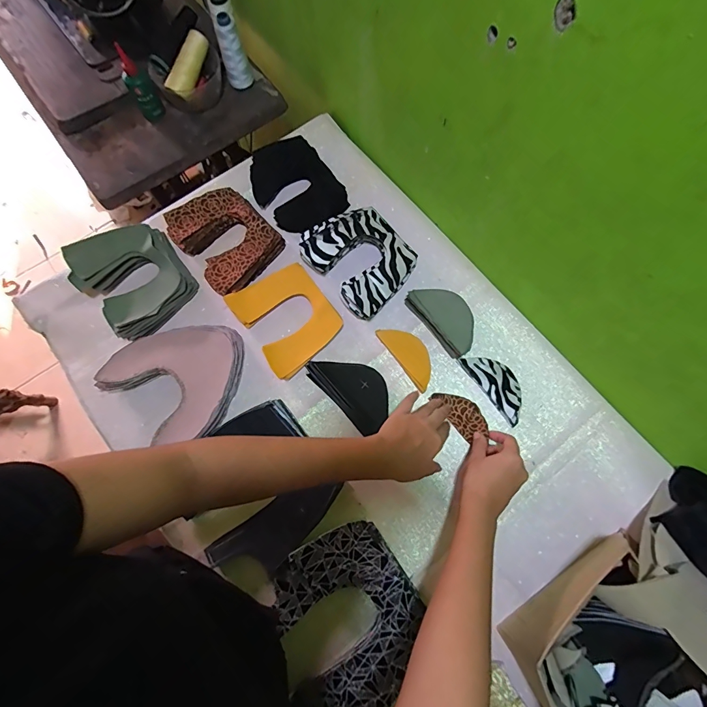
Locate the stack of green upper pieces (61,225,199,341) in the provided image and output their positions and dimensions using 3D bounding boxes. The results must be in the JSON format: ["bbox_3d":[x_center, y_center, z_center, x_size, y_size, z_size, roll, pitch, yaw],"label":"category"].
[{"bbox_3d":[-0.330,-0.109,0.583,0.138,0.070,0.161,-36,77,-10],"label":"stack of green upper pieces"}]

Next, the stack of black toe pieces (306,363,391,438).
[{"bbox_3d":[-0.004,0.044,0.547,0.072,0.031,0.121,-41,78,-11],"label":"stack of black toe pieces"}]

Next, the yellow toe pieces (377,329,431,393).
[{"bbox_3d":[0.082,-0.001,0.560,0.042,0.014,0.107,-34,77,-10],"label":"yellow toe pieces"}]

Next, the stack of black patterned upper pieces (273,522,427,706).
[{"bbox_3d":[-0.009,0.321,0.462,0.173,0.033,0.190,-30,76,-9],"label":"stack of black patterned upper pieces"}]

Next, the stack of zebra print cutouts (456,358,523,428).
[{"bbox_3d":[0.210,0.043,0.557,0.051,0.011,0.113,-35,77,-10],"label":"stack of zebra print cutouts"}]

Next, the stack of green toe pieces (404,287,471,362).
[{"bbox_3d":[0.135,-0.054,0.571,0.063,0.038,0.120,-39,77,-11],"label":"stack of green toe pieces"}]

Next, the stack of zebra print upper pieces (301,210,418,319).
[{"bbox_3d":[0.012,-0.143,0.593,0.131,0.055,0.160,-40,77,-11],"label":"stack of zebra print upper pieces"}]

